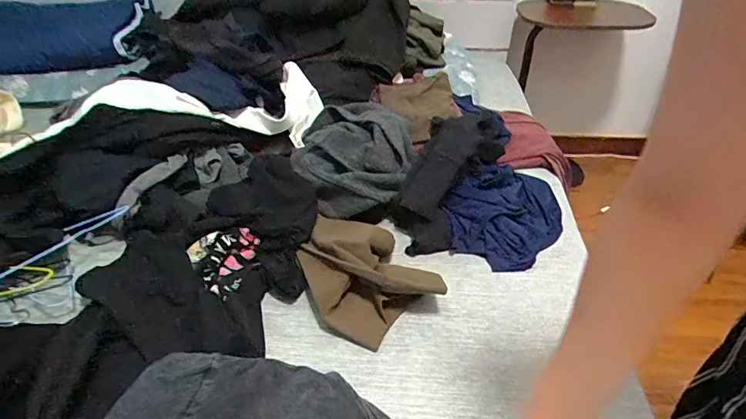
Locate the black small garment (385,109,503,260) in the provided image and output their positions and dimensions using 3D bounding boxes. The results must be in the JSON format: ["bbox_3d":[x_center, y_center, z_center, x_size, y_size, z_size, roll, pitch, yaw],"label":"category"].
[{"bbox_3d":[0.141,-0.074,0.878,0.135,0.085,0.367,20,59,25],"label":"black small garment"}]

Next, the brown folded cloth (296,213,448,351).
[{"bbox_3d":[-0.023,0.090,0.723,0.178,0.068,0.228,-20,42,-22],"label":"brown folded cloth"}]

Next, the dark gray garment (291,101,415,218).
[{"bbox_3d":[-0.036,-0.114,0.884,0.225,0.091,0.275,-2,39,-1],"label":"dark gray garment"}]

